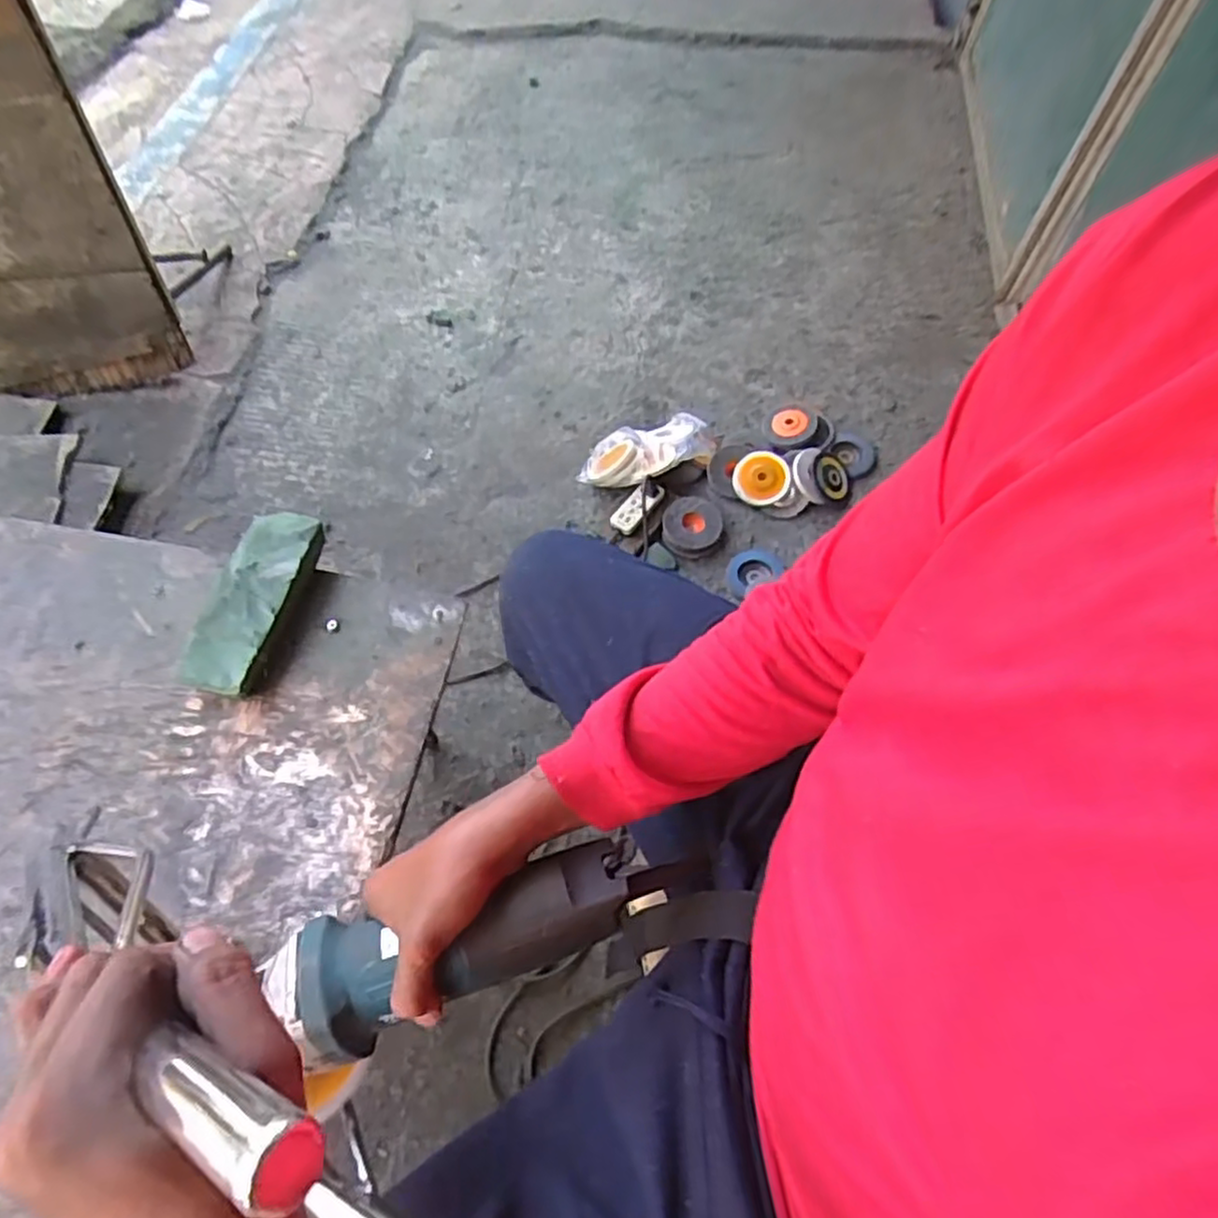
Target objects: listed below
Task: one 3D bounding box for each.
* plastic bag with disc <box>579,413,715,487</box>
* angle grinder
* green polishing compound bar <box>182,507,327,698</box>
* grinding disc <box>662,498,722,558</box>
[{"bbox_3d":[0.075,-0.277,1.240,0.243,0.075,0.122,-29,65,-15],"label":"plastic bag with disc"},{"bbox_3d":[-0.091,0.206,0.418,0.211,0.075,0.086,-21,63,-7],"label":"angle grinder"},{"bbox_3d":[-0.322,-0.007,0.633,0.064,0.037,0.171,16,62,8],"label":"green polishing compound bar"},{"bbox_3d":[0.143,-0.143,1.195,0.098,0.031,0.113,33,66,16],"label":"grinding disc"}]

